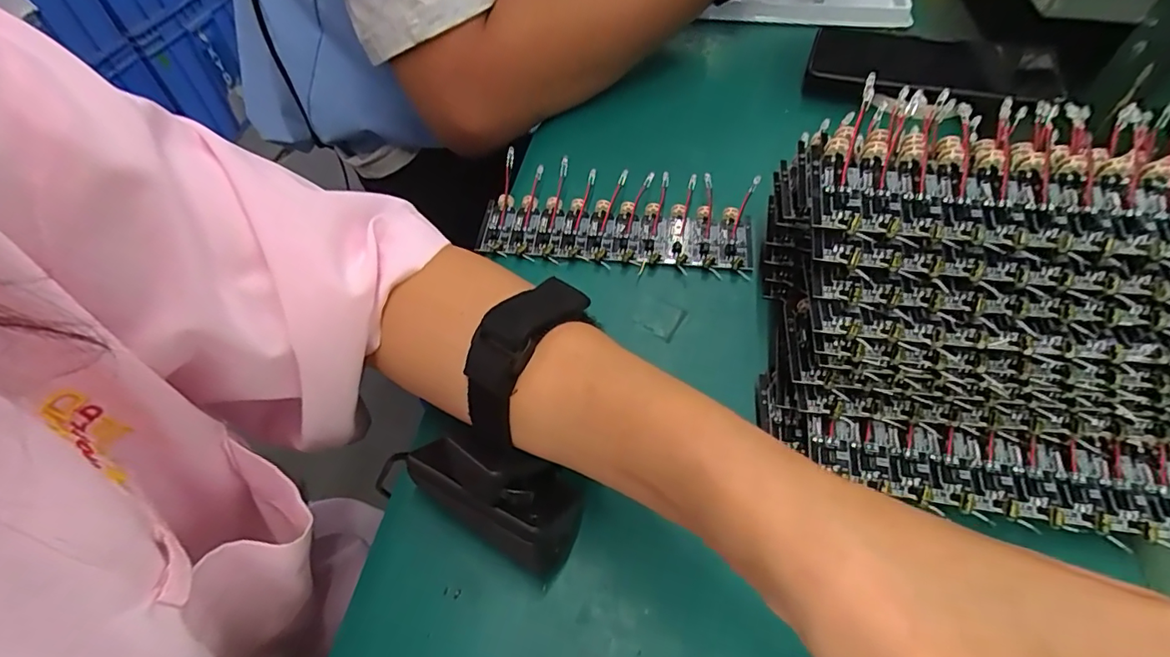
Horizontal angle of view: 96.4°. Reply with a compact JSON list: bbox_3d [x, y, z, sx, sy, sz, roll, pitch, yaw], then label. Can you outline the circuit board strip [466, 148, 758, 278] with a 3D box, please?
[{"bbox_3d":[0.019,-0.068,0.325,0.164,0.022,0.074,9,54,11],"label":"circuit board strip"}]

